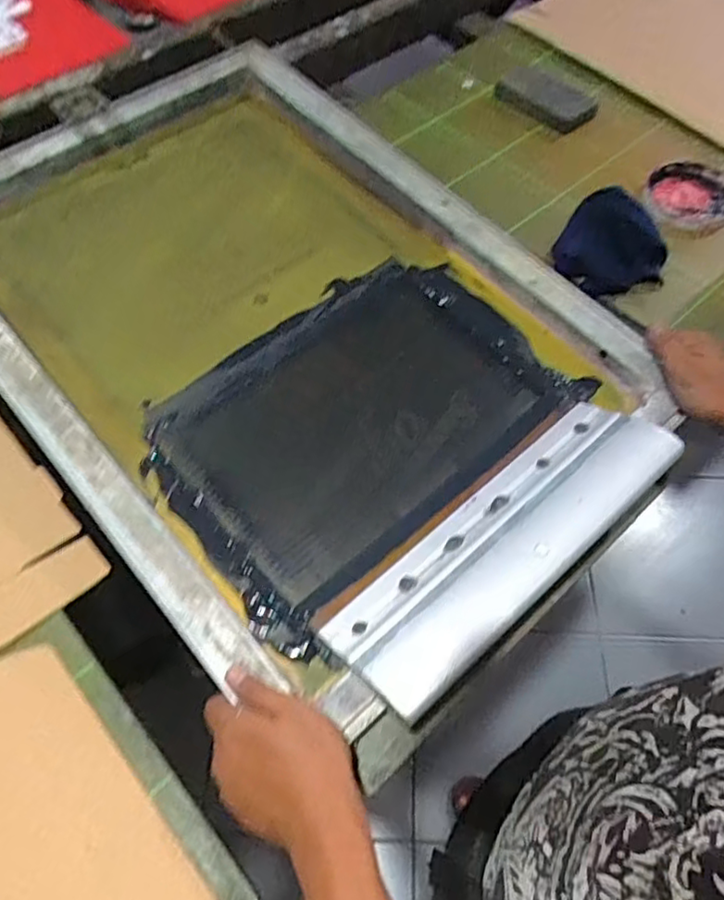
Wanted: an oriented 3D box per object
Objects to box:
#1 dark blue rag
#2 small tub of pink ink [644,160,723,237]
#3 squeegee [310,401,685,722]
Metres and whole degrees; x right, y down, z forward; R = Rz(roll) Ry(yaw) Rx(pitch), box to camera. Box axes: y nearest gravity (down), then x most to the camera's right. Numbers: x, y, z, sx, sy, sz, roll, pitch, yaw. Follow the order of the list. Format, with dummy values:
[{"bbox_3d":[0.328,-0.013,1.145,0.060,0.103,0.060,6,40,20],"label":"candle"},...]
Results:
[{"bbox_3d":[0.273,-0.222,0.697,0.106,0.028,0.157,27,62,17],"label":"dark blue rag"},{"bbox_3d":[0.386,-0.299,0.757,0.098,0.022,0.101,-1,57,1],"label":"small tub of pink ink"},{"bbox_3d":[0.109,0.067,0.495,0.298,0.030,0.108,-39,47,-20],"label":"squeegee"}]

